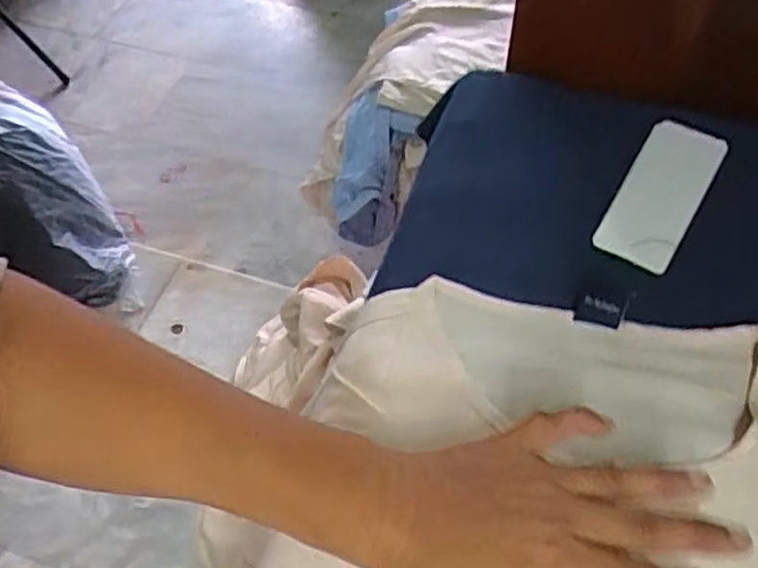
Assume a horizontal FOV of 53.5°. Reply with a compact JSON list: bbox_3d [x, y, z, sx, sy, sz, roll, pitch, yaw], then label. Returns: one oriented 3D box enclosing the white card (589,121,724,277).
[{"bbox_3d":[0.178,-0.058,0.477,0.048,0.009,0.124,27,59,18],"label":"white card"}]

